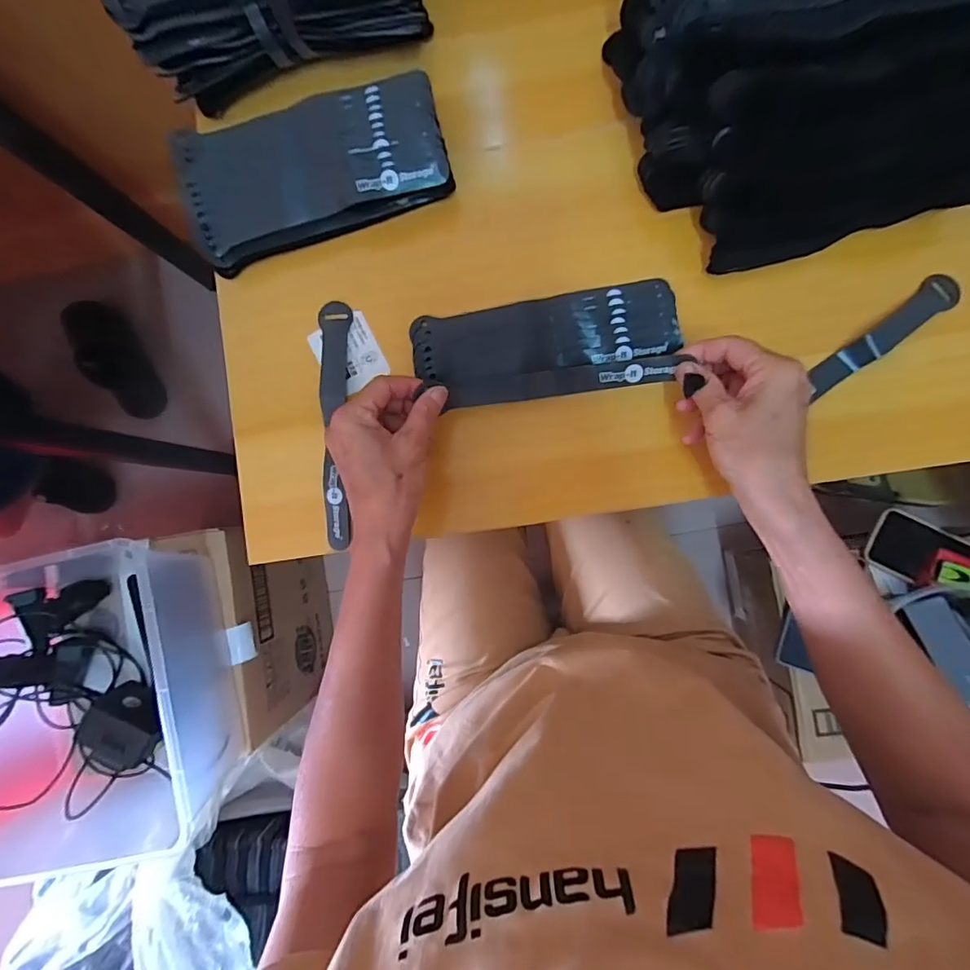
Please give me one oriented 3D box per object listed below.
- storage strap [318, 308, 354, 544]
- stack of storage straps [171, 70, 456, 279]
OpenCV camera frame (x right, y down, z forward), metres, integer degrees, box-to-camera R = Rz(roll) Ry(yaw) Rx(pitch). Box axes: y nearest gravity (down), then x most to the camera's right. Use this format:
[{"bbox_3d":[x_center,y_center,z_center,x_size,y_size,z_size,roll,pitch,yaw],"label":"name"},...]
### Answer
[{"bbox_3d":[-0.118,-0.048,0.392,0.022,0.019,0.193,-2,87,4],"label":"storage strap"},{"bbox_3d":[-0.128,-0.240,0.392,0.194,0.042,0.093,-14,88,4],"label":"stack of storage straps"}]

